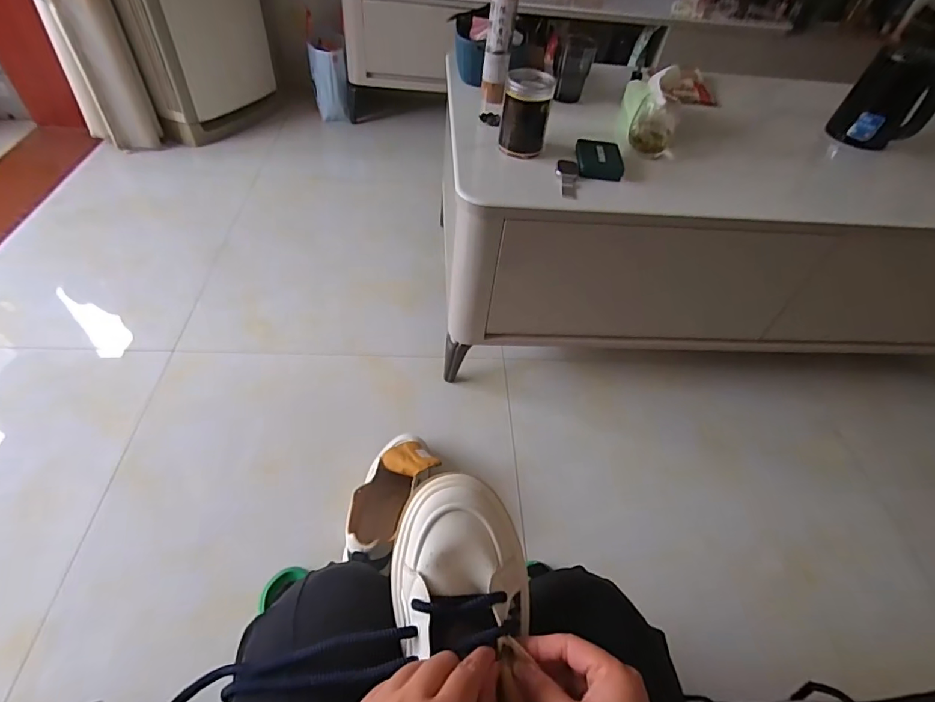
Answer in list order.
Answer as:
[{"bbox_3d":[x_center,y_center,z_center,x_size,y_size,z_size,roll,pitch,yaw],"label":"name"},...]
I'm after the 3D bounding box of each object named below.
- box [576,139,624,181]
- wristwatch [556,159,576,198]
[{"bbox_3d":[0.234,-0.344,0.849,0.077,0.019,0.108,7,50,0],"label":"box"},{"bbox_3d":[0.169,-0.292,0.806,0.034,0.018,0.093,7,50,0],"label":"wristwatch"}]

